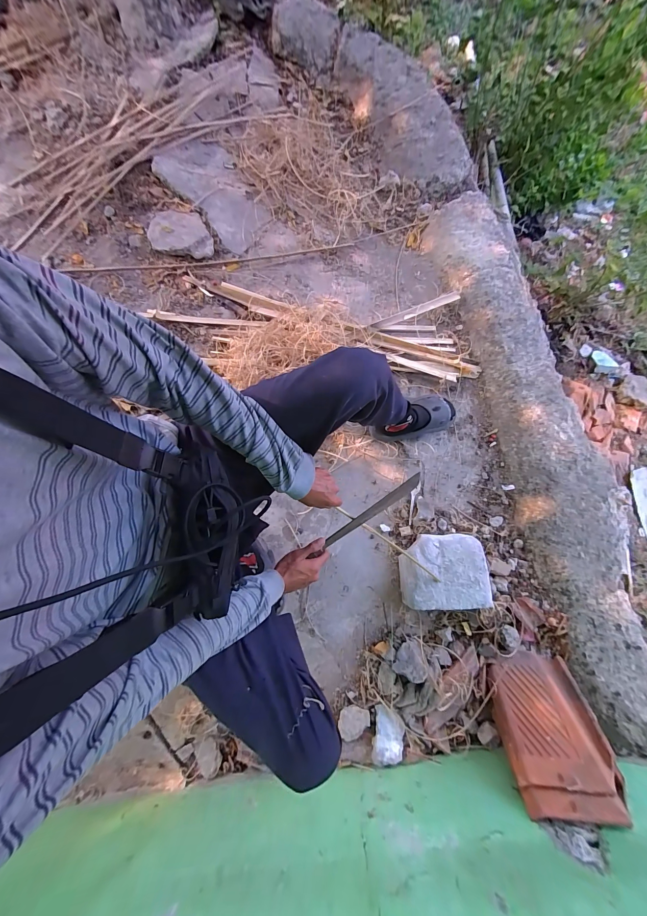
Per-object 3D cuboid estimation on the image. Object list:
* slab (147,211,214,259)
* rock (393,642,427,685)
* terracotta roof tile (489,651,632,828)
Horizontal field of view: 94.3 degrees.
[{"bbox_3d":[-0.513,-0.811,1.079,0.228,0.025,0.188,2,78,0],"label":"slab"},{"bbox_3d":[0.244,0.557,0.826,0.087,0.036,0.087,8,55,29],"label":"rock"},{"bbox_3d":[0.539,0.634,0.721,0.220,0.319,0.052,-8,112,13],"label":"terracotta roof tile"}]

